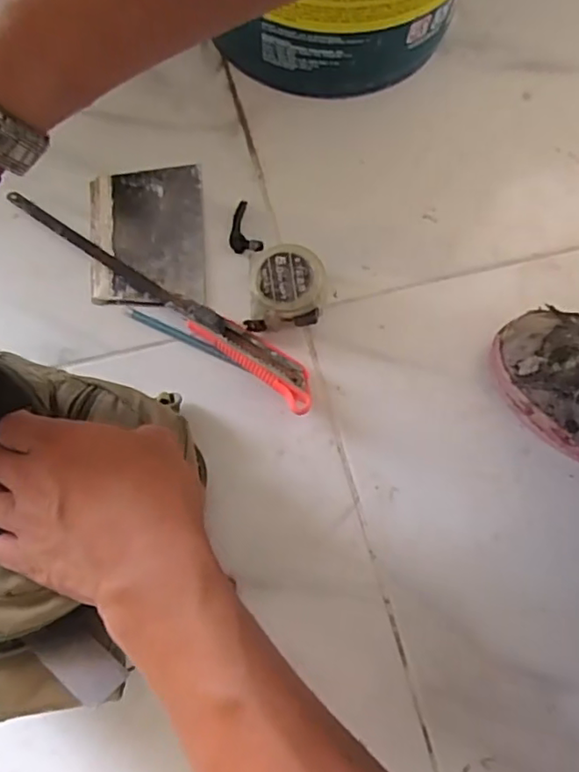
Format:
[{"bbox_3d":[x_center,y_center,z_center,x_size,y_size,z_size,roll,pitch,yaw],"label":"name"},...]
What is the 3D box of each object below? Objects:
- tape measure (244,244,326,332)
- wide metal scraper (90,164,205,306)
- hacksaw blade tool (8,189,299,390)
[{"bbox_3d":[-0.002,-0.080,0.497,0.063,0.041,0.067,1,71,-2],"label":"tape measure"},{"bbox_3d":[-0.124,-0.133,0.530,0.096,0.007,0.135,-5,71,-4],"label":"wide metal scraper"},{"bbox_3d":[-0.114,-0.085,0.507,0.300,0.015,0.017,33,73,9],"label":"hacksaw blade tool"}]

